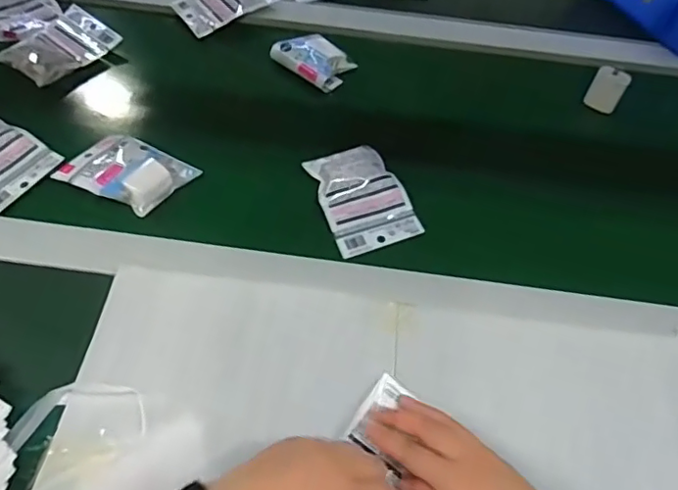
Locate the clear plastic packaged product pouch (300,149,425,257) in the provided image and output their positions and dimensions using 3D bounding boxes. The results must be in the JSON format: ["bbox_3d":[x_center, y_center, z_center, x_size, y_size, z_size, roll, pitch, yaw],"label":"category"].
[{"bbox_3d":[0.026,-0.053,0.636,0.096,0.013,0.124,-19,76,-17],"label":"clear plastic packaged product pouch"}]

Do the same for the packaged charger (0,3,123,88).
[{"bbox_3d":[-0.370,-0.266,0.753,0.108,0.029,0.143,29,61,18],"label":"packaged charger"}]

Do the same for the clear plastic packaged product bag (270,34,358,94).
[{"bbox_3d":[-0.033,-0.251,0.766,0.095,0.026,0.074,35,60,18],"label":"clear plastic packaged product bag"}]

